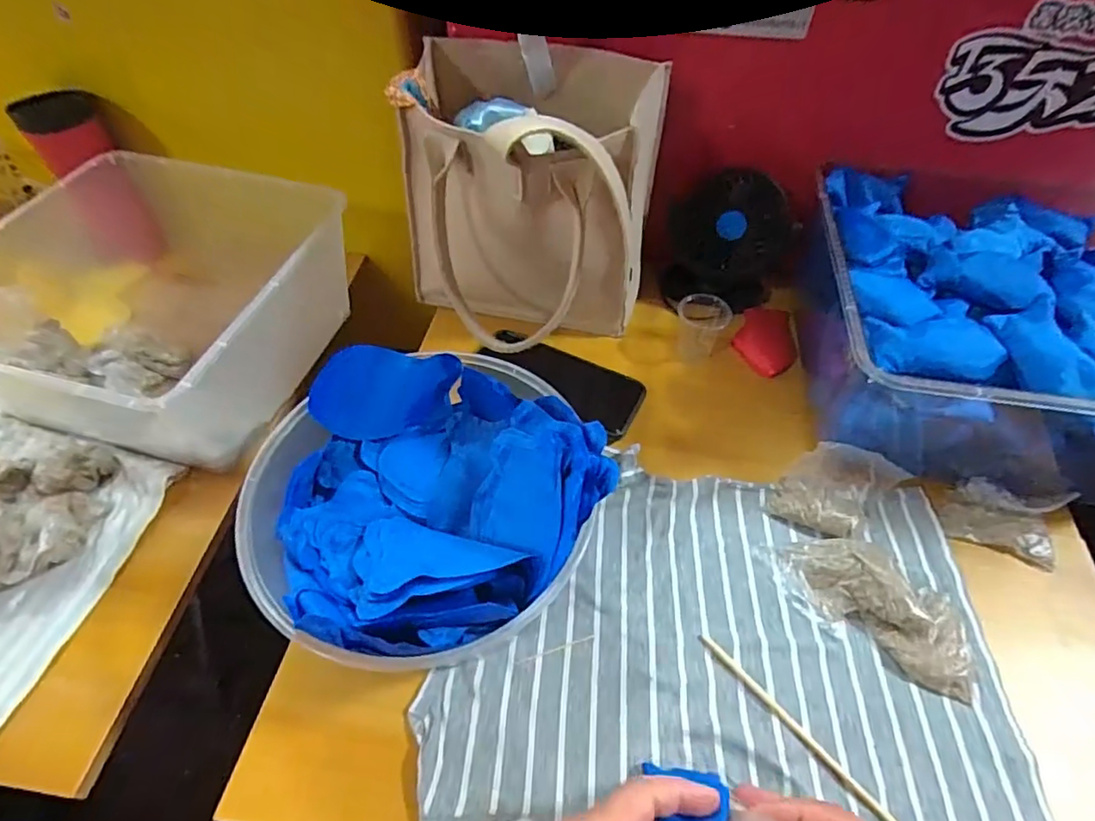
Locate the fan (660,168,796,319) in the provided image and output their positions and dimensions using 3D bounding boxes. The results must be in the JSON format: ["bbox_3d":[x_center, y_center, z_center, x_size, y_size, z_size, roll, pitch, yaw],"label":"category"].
[{"bbox_3d":[0.183,-0.170,0.593,0.116,0.134,0.058,4,52,3],"label":"fan"}]

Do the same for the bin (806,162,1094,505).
[{"bbox_3d":[0.387,-0.074,0.512,0.312,0.139,0.307,9,53,6],"label":"bin"}]

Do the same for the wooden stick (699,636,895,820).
[{"bbox_3d":[0.166,0.211,0.373,0.008,0.004,0.163,-34,60,-24],"label":"wooden stick"}]

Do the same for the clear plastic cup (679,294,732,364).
[{"bbox_3d":[0.150,-0.083,0.570,0.049,0.053,0.053,24,56,17],"label":"clear plastic cup"}]

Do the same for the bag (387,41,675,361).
[{"bbox_3d":[-0.022,-0.173,0.532,0.229,0.227,0.235,8,53,5],"label":"bag"}]

